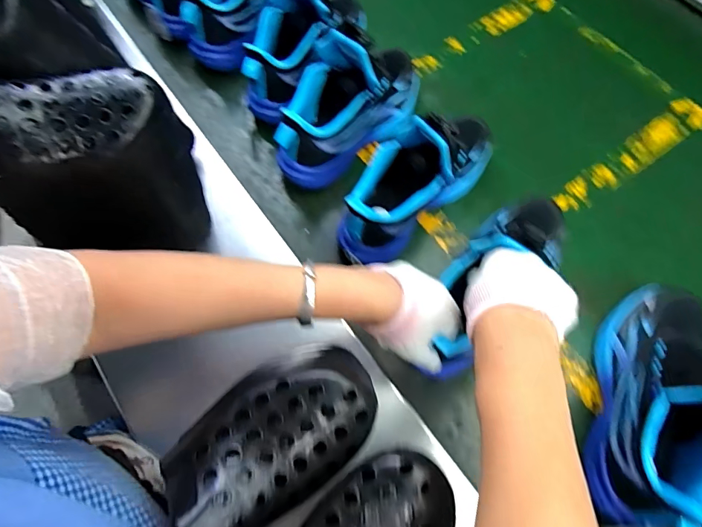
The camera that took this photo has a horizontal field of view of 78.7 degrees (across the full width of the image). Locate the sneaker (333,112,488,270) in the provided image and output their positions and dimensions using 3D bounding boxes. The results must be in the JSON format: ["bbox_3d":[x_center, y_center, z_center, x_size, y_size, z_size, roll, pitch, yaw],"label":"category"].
[{"bbox_3d":[0.086,-0.110,0.501,0.083,0.147,0.237,42,72,14],"label":"sneaker"}]

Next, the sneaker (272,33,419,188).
[{"bbox_3d":[-0.008,-0.214,0.540,0.105,0.154,0.232,41,72,14],"label":"sneaker"}]

